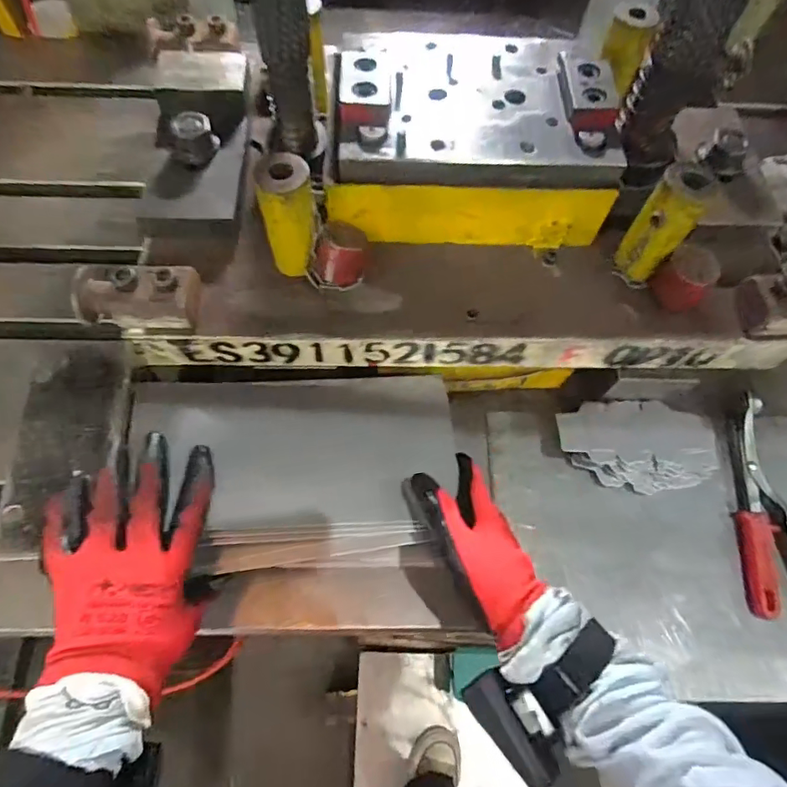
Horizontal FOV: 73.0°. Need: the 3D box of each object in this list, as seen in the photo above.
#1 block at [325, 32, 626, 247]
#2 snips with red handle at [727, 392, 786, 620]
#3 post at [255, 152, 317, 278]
[{"bbox_3d":[0.062,-0.223,0.459,0.229,0.087,0.175,-1,64,-3],"label":"block"},{"bbox_3d":[0.349,0.103,0.507,0.054,0.030,0.204,2,64,-1],"label":"snips with red handle"},{"bbox_3d":[-0.080,-0.134,0.414,0.038,0.095,0.034,-8,65,-6],"label":"post"}]

